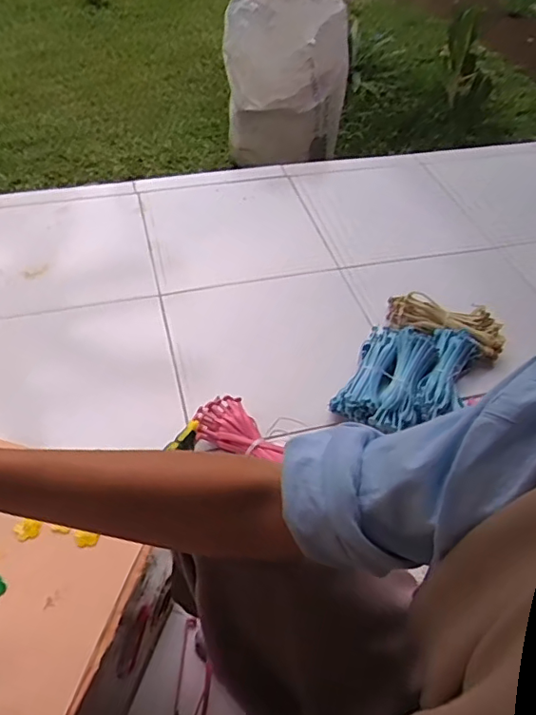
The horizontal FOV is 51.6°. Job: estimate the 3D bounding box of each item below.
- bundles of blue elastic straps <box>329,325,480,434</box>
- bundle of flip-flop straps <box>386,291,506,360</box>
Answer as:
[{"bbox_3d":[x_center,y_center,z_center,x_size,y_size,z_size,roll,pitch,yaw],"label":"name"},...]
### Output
[{"bbox_3d":[0.244,0.024,0.962,0.189,0.053,0.252,23,51,17],"label":"bundles of blue elastic straps"},{"bbox_3d":[0.335,-0.062,1.058,0.224,0.064,0.079,17,49,12],"label":"bundle of flip-flop straps"}]

